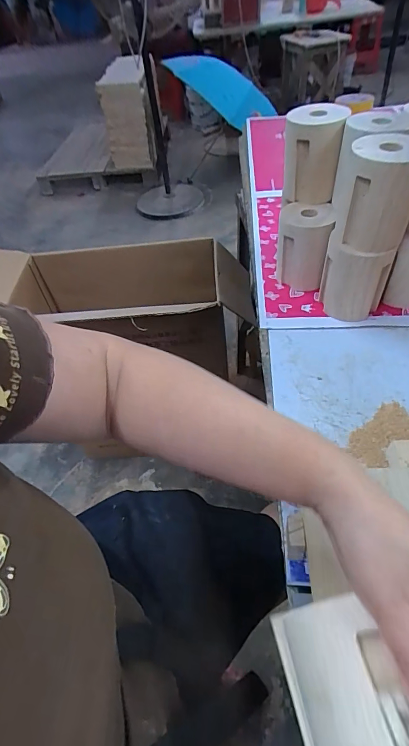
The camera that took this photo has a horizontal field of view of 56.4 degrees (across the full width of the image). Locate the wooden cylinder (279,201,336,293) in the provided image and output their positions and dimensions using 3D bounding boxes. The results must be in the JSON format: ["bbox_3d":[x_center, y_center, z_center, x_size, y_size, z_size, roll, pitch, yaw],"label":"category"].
[{"bbox_3d":[0.142,-0.182,0.553,0.069,0.105,0.075,7,49,12],"label":"wooden cylinder"}]

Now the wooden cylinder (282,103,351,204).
[{"bbox_3d":[0.153,-0.307,0.533,0.071,0.097,0.089,12,52,18],"label":"wooden cylinder"}]

